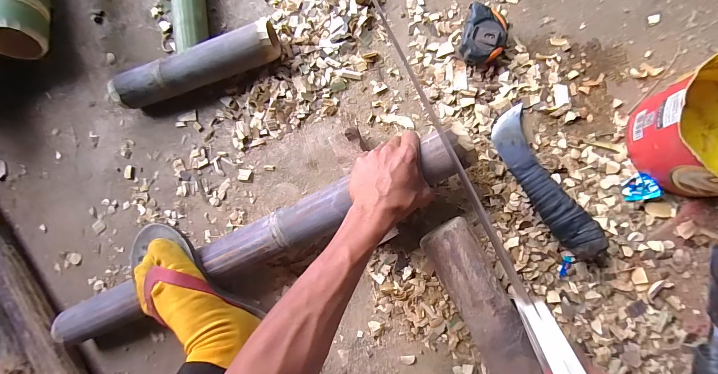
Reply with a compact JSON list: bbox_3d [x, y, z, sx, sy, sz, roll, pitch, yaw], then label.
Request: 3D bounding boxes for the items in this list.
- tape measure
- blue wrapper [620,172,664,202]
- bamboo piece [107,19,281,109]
[{"bbox_3d":[0.173,-0.207,0.450,0.056,0.039,0.068,15,89,8],"label":"tape measure"},{"bbox_3d":[0.359,0.000,0.412,0.034,0.021,0.034,-14,85,7],"label":"blue wrapper"},{"bbox_3d":[-0.242,-0.173,0.488,0.257,0.064,0.056,-19,83,8],"label":"bamboo piece"}]

